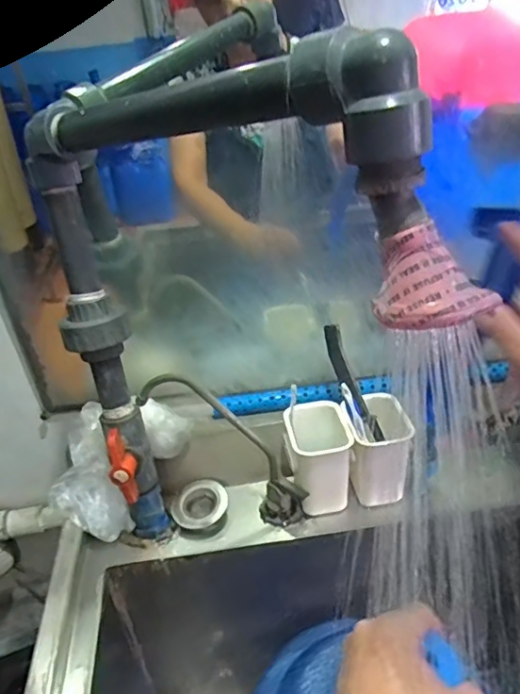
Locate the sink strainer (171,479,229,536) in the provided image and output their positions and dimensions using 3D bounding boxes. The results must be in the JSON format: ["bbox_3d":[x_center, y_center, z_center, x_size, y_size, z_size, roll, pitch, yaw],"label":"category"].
[{"bbox_3d":[-0.075,0.197,0.680,0.069,0.028,0.067,2,32,11],"label":"sink strainer"}]

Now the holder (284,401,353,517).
[{"bbox_3d":[0.071,0.135,0.661,0.072,0.106,0.085,-5,32,-1],"label":"holder"}]

